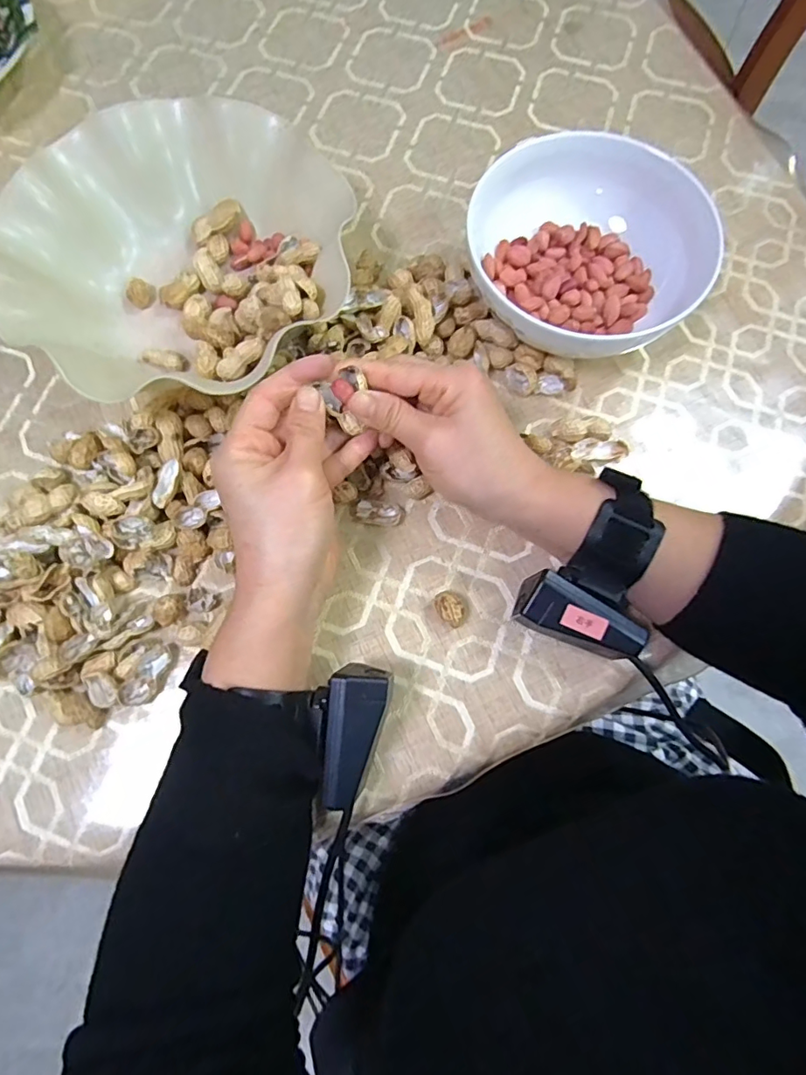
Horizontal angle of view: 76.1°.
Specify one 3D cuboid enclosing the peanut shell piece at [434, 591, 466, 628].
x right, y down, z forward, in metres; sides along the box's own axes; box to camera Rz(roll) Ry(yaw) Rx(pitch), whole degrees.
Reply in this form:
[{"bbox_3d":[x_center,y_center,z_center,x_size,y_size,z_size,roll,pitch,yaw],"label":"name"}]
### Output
[{"bbox_3d":[0.029,0.045,0.318,0.015,0.017,0.022,-24,76,-6],"label":"peanut shell piece"}]

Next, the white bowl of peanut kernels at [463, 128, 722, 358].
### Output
[{"bbox_3d":[0.117,-0.196,0.359,0.154,0.064,0.143,0,75,1],"label":"white bowl of peanut kernels"}]

